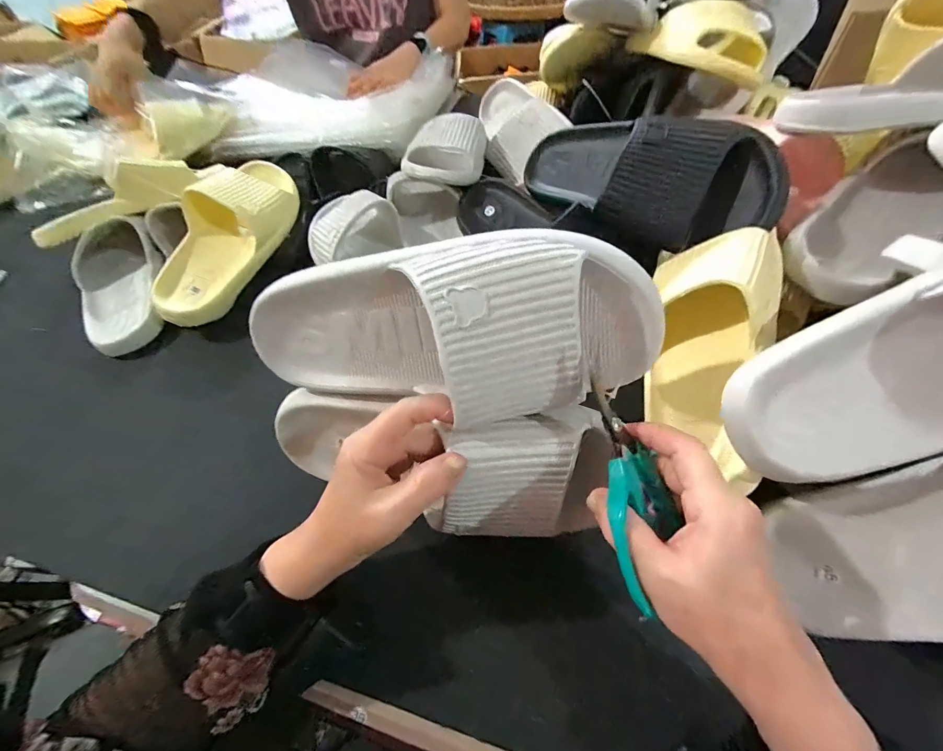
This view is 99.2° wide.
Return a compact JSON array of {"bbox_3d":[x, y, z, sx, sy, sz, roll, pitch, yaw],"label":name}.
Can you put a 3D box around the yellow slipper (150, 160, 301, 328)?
[{"bbox_3d":[-0.298,-0.170,0.488,0.076,0.088,0.231,22,77,18],"label":"yellow slipper"}]

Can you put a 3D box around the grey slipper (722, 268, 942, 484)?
[{"bbox_3d":[0.294,-0.009,0.235,0.268,0.084,0.114,-20,55,12],"label":"grey slipper"}]

